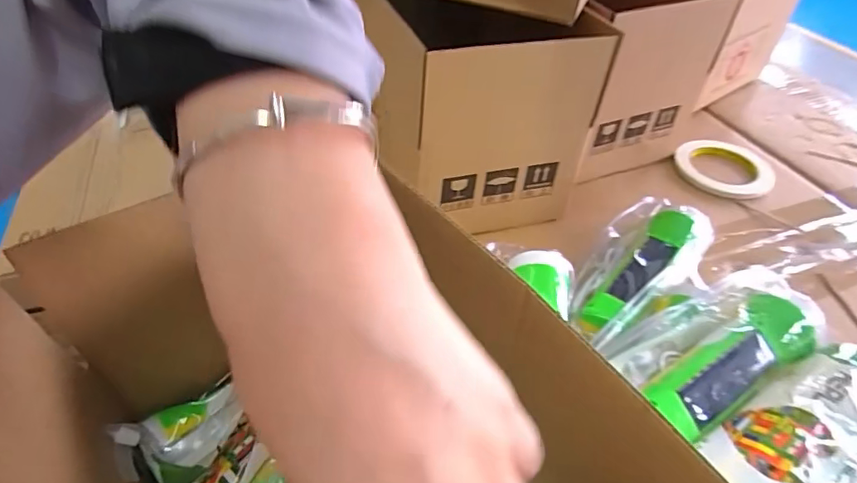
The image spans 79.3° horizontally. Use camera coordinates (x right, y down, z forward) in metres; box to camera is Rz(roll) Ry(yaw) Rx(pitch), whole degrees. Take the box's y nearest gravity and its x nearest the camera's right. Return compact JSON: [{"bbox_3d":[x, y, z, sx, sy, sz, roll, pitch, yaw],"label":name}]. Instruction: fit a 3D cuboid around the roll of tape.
[{"bbox_3d":[0.361,-0.092,0.631,0.108,0.012,0.108,2,44,-2],"label":"roll of tape"}]

